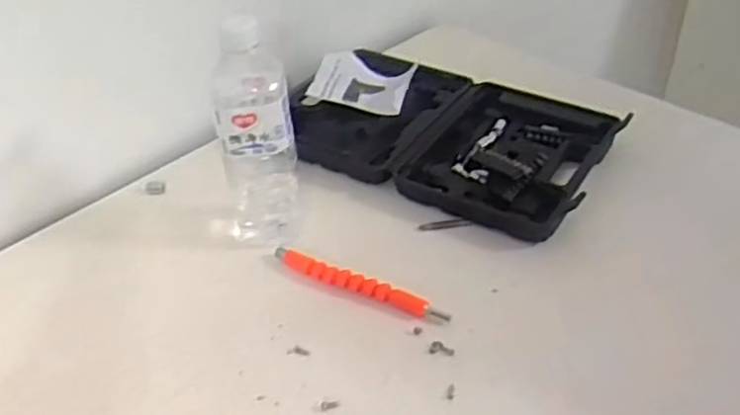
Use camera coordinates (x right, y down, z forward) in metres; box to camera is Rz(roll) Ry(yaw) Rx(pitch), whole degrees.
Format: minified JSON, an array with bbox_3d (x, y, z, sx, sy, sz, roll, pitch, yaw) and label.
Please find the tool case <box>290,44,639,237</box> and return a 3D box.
[{"bbox_3d":[0.074,-0.090,0.781,0.343,0.050,0.205,23,47,23],"label":"tool case"}]

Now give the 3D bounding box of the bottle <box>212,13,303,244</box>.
[{"bbox_3d":[-0.097,-0.062,0.634,0.067,0.200,0.065,-7,43,-6],"label":"bottle"}]

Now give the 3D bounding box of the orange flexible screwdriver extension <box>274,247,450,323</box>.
[{"bbox_3d":[-0.010,0.065,0.634,0.167,0.013,0.016,20,46,20],"label":"orange flexible screwdriver extension"}]

